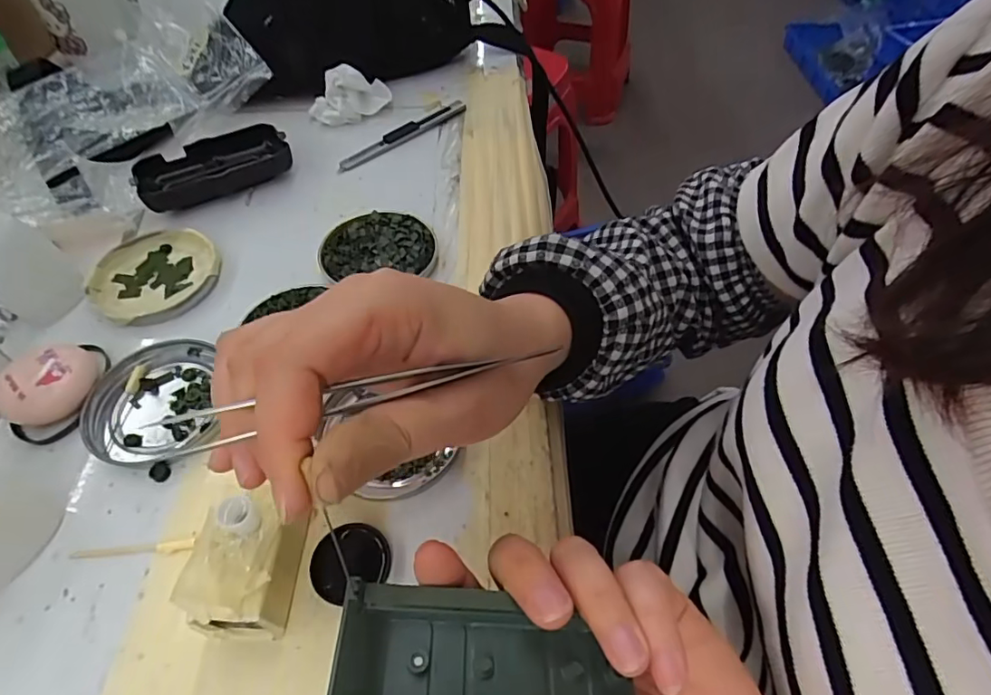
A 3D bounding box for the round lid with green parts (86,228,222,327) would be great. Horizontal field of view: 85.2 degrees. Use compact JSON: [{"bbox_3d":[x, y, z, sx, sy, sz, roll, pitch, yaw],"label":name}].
[{"bbox_3d":[-0.231,-0.050,0.364,0.078,0.011,0.078,0,54,0],"label":"round lid with green parts"}]

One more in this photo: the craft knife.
[{"bbox_3d":[-0.079,-0.185,0.461,0.130,0.010,0.017,-37,62,-24],"label":"craft knife"}]

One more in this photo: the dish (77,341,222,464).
[{"bbox_3d":[-0.195,0.030,0.305,0.064,0.008,0.073,-18,56,-13],"label":"dish"}]

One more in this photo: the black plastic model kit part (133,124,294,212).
[{"bbox_3d":[-0.217,-0.138,0.418,0.108,0.024,0.052,-29,59,-20],"label":"black plastic model kit part"}]

